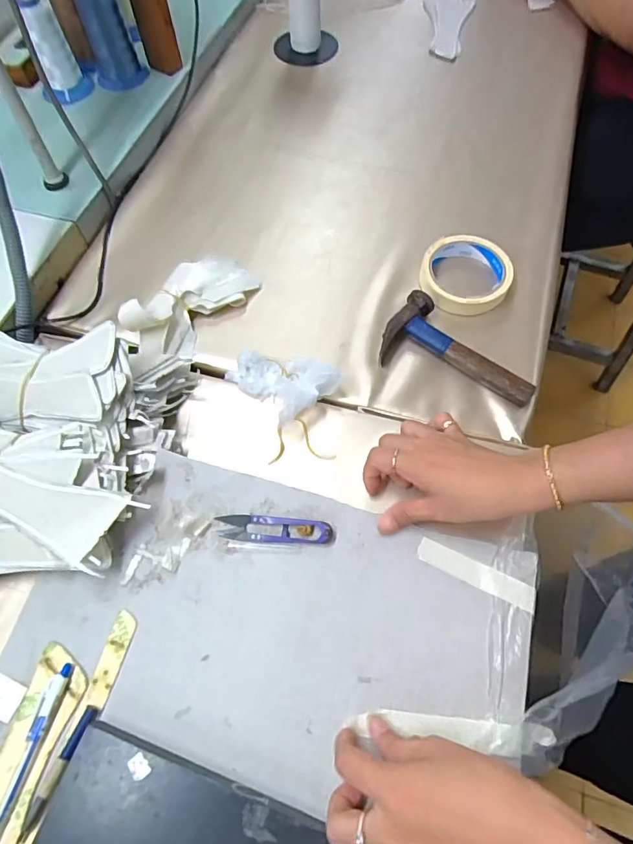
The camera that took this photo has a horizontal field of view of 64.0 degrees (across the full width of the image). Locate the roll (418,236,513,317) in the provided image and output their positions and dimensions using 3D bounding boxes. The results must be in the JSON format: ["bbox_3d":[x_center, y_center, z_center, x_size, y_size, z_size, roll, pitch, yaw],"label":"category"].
[{"bbox_3d":[0.164,-0.163,0.562,0.095,0.029,0.094,0,64,1],"label":"roll"}]

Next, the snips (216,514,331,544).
[{"bbox_3d":[-0.037,0.093,0.437,0.097,0.008,0.022,5,64,3],"label":"snips"}]

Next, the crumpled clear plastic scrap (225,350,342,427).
[{"bbox_3d":[-0.033,-0.047,0.503,0.076,0.030,0.094,-39,69,-17],"label":"crumpled clear plastic scrap"}]

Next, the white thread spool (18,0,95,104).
[{"bbox_3d":[-0.344,-0.485,0.675,0.052,0.131,0.059,-6,64,-2],"label":"white thread spool"}]

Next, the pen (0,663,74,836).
[{"bbox_3d":[-0.213,0.249,0.367,0.014,0.010,0.135,11,64,6],"label":"pen"}]

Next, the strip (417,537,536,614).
[{"bbox_3d":[0.132,0.126,0.420,0.098,0.004,0.019,23,71,15],"label":"strip"}]

